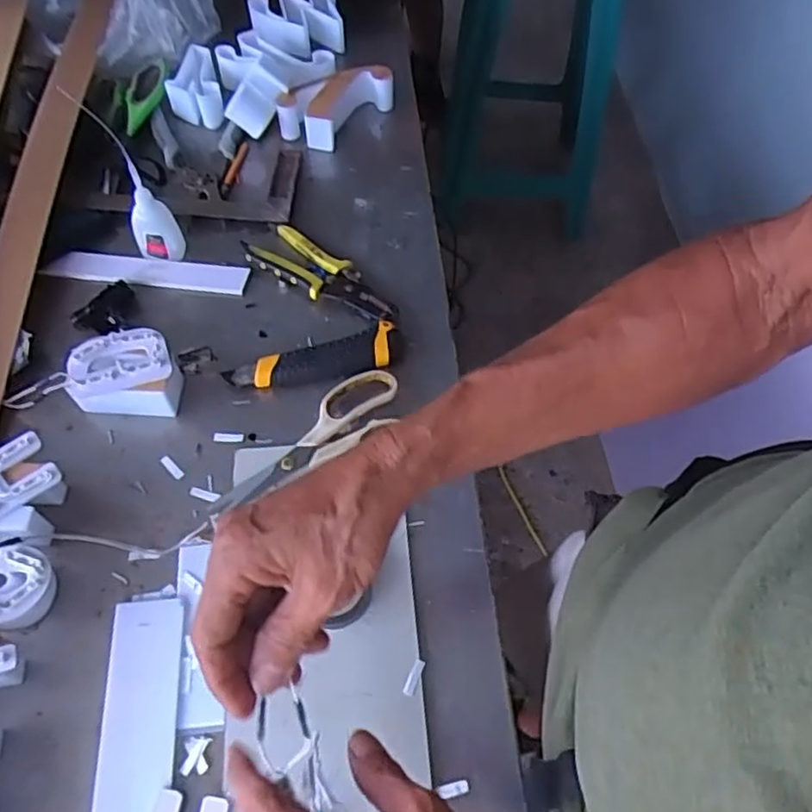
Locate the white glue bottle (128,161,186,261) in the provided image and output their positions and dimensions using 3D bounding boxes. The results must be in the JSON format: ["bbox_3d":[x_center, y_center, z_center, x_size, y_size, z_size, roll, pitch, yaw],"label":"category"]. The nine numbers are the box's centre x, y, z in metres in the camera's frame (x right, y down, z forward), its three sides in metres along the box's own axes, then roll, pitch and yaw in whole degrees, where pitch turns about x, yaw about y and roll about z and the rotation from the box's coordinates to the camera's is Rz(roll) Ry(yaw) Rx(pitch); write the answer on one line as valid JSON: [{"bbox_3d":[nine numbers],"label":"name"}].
[{"bbox_3d":[-0.244,-0.180,0.656,0.040,0.098,0.028,17,59,11],"label":"white glue bottle"}]

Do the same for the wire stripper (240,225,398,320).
[{"bbox_3d":[-0.081,-0.132,0.672,0.158,0.023,0.057,30,63,14],"label":"wire stripper"}]

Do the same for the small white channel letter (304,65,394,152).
[{"bbox_3d":[-0.064,-0.339,0.787,0.098,0.054,0.092,0,60,0],"label":"small white channel letter"}]

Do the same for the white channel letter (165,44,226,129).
[{"bbox_3d":[-0.249,-0.375,0.804,0.060,0.044,0.094,-11,60,-7],"label":"white channel letter"}]

